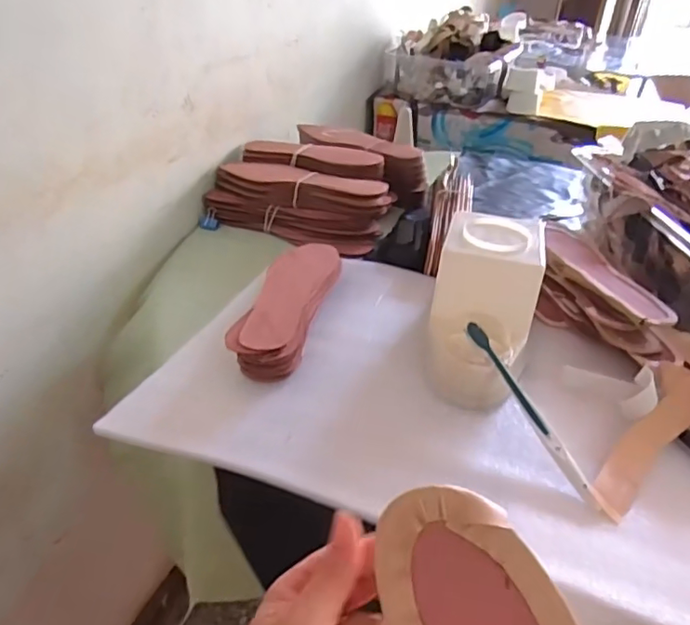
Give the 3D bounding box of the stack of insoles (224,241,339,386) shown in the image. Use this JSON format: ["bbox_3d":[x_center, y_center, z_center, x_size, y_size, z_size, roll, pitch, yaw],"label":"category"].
[{"bbox_3d":[-0.059,-0.016,0.618,0.075,0.035,0.236,10,36,9],"label":"stack of insoles"}]

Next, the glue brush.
[{"bbox_3d":[0.160,0.084,0.475,0.014,0.008,0.196,-16,55,-18],"label":"glue brush"}]

